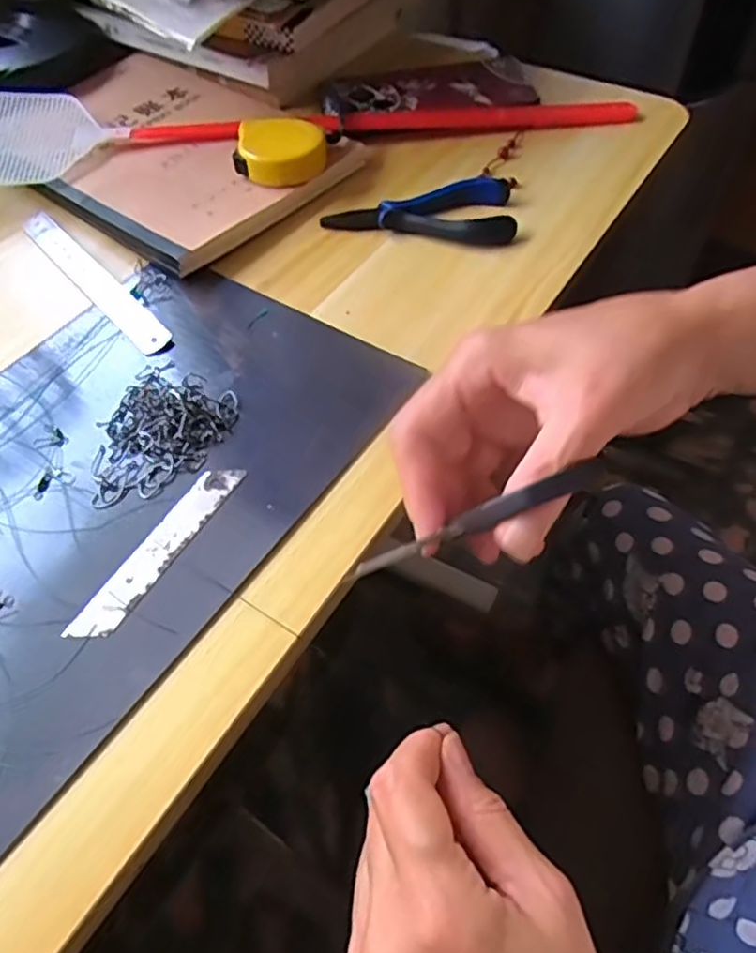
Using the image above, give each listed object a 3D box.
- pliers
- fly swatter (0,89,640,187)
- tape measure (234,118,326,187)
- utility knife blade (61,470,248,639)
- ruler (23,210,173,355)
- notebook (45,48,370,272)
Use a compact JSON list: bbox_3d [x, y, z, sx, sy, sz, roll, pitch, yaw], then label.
[{"bbox_3d":[0.027,-0.174,0.425,0.119,0.016,0.051,1,55,6],"label":"pliers"},{"bbox_3d":[-0.070,-0.274,0.485,0.505,0.027,0.096,-10,57,-5],"label":"fly swatter"},{"bbox_3d":[-0.066,-0.217,0.442,0.057,0.028,0.046,1,55,6],"label":"tape measure"},{"bbox_3d":[-0.099,0.031,0.296,0.019,0.004,0.100,24,60,20],"label":"utility knife blade"},{"bbox_3d":[-0.179,-0.124,0.409,0.021,0.004,0.164,-41,62,-15],"label":"ruler"},{"bbox_3d":[-0.159,-0.244,0.477,0.263,0.014,0.176,32,63,25],"label":"notebook"}]

